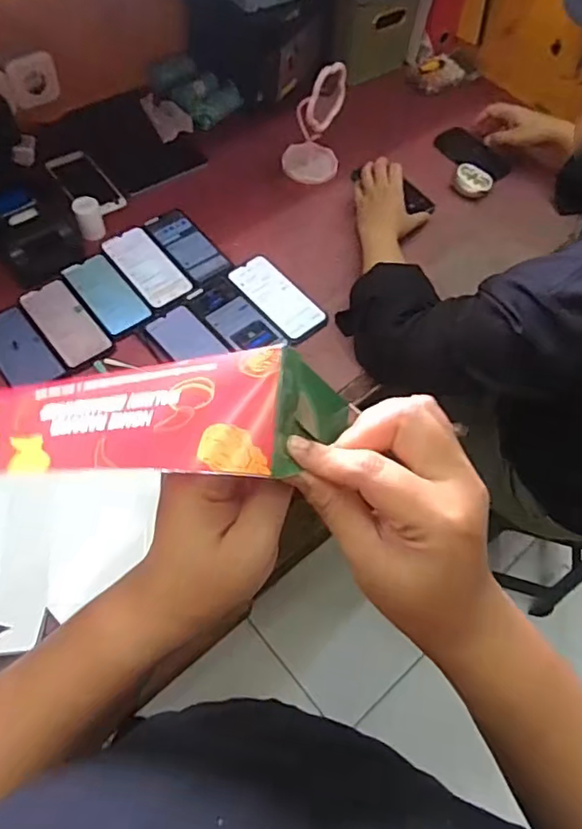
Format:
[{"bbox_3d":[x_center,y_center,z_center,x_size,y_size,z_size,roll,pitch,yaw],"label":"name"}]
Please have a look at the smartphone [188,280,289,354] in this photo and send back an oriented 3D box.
[{"bbox_3d":[-0.085,-0.143,0.871,0.079,0.015,0.151,-34,68,-21],"label":"smartphone"}]

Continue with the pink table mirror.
[{"bbox_3d":[0.041,-0.506,0.982,0.097,0.181,0.105,5,60,-2],"label":"pink table mirror"}]

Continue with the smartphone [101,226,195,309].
[{"bbox_3d":[-0.226,-0.234,0.907,0.077,0.006,0.173,-35,68,-21],"label":"smartphone"}]

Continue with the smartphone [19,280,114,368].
[{"bbox_3d":[-0.331,-0.134,0.842,0.076,0.012,0.152,-36,69,-22],"label":"smartphone"}]

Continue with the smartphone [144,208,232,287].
[{"bbox_3d":[-0.169,-0.275,0.932,0.073,0.005,0.163,-32,67,-20],"label":"smartphone"}]

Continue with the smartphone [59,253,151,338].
[{"bbox_3d":[-0.279,-0.182,0.869,0.073,0.008,0.152,-34,68,-21],"label":"smartphone"}]

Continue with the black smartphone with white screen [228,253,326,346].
[{"bbox_3d":[-0.021,-0.185,0.899,0.087,0.011,0.168,-33,68,-21],"label":"black smartphone with white screen"}]

